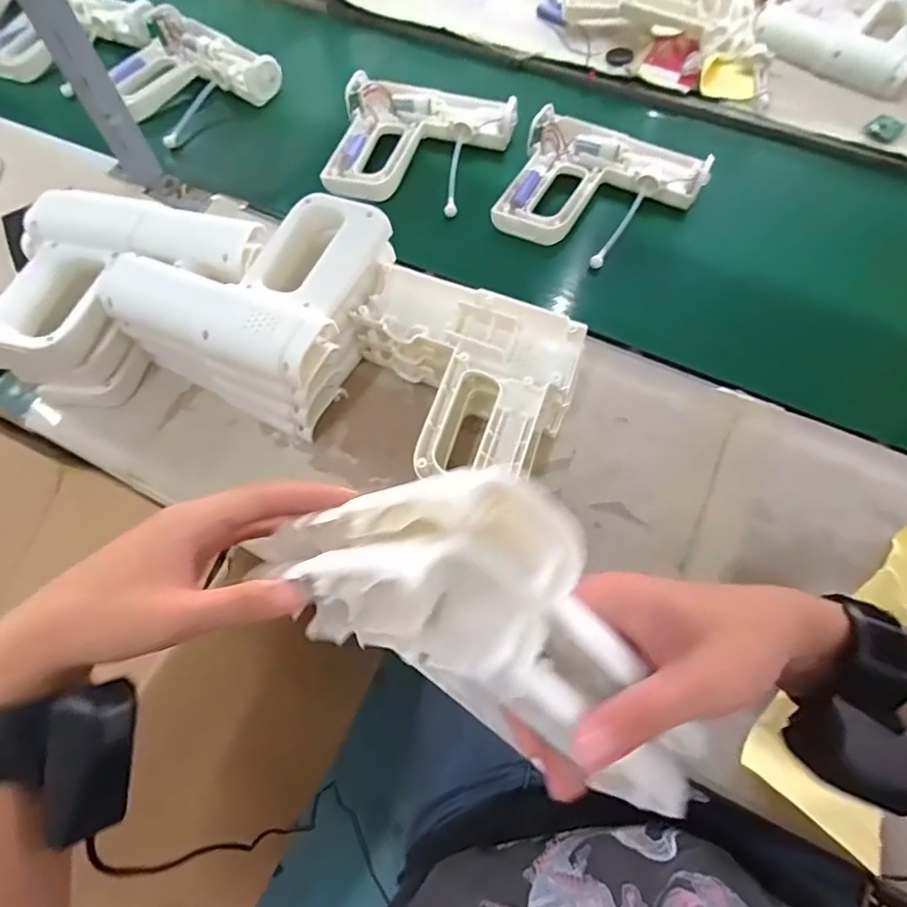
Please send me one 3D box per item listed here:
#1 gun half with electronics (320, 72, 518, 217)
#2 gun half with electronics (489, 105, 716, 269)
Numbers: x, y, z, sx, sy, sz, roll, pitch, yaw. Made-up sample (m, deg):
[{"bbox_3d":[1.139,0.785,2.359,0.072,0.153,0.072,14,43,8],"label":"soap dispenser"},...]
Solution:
[{"bbox_3d":[-0.038,-0.382,0.670,0.222,0.044,0.172,10,67,6],"label":"gun half with electronics"},{"bbox_3d":[0.168,-0.309,0.624,0.207,0.041,0.179,27,70,13],"label":"gun half with electronics"}]

